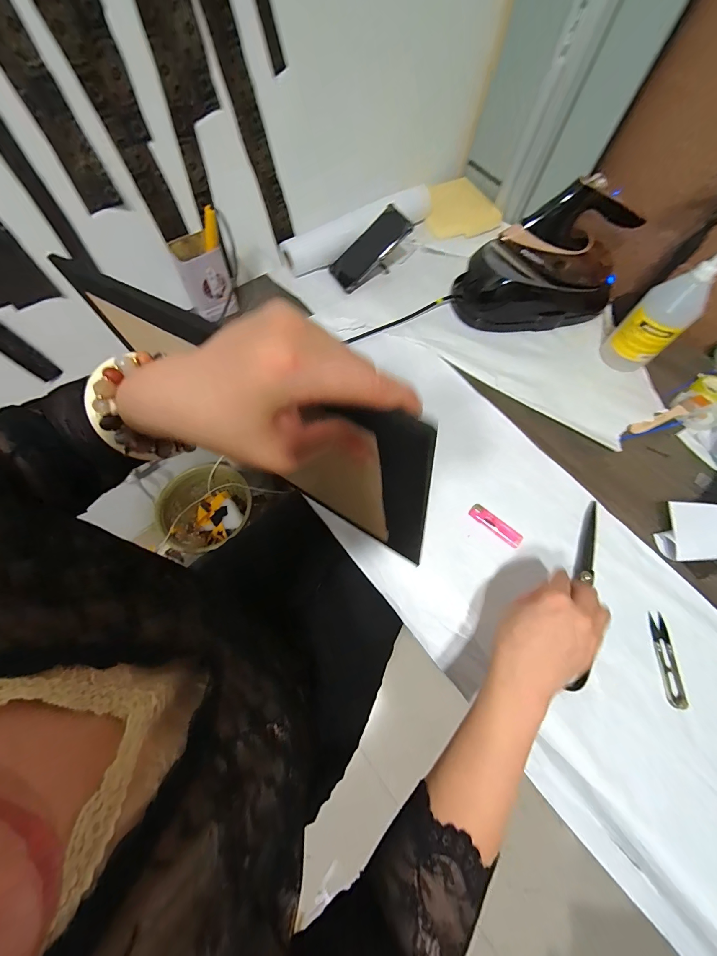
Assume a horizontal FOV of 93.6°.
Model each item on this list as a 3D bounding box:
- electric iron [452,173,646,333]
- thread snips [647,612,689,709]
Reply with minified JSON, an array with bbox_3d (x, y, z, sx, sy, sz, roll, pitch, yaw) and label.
[{"bbox_3d":[0.326,-0.362,0.572,0.281,0.190,0.108,3,64,-2],"label":"electric iron"},{"bbox_3d":[0.378,0.220,0.410,0.020,0.010,0.102,4,66,3],"label":"thread snips"}]

